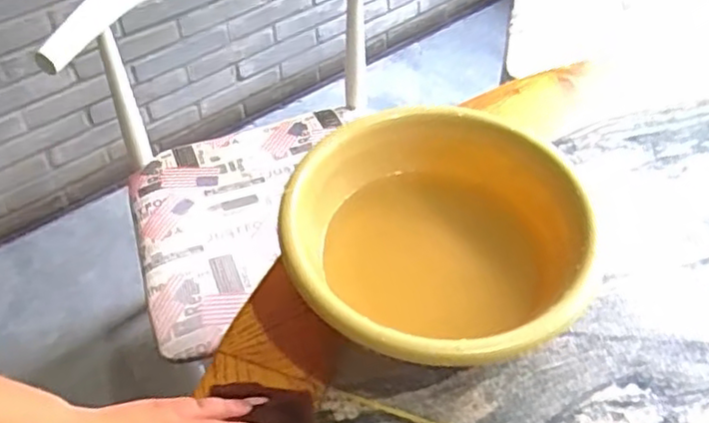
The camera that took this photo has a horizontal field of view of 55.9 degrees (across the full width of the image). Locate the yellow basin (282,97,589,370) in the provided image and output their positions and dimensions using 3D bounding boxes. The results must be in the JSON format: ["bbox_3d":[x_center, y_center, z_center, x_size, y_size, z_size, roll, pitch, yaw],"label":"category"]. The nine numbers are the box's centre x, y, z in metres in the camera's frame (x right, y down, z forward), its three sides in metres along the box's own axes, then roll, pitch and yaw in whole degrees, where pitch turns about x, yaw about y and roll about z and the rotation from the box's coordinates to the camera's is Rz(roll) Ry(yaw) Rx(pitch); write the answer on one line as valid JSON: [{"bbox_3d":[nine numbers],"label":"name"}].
[{"bbox_3d":[0.062,0.044,0.556,0.233,0.119,0.215,0,48,0],"label":"yellow basin"}]

